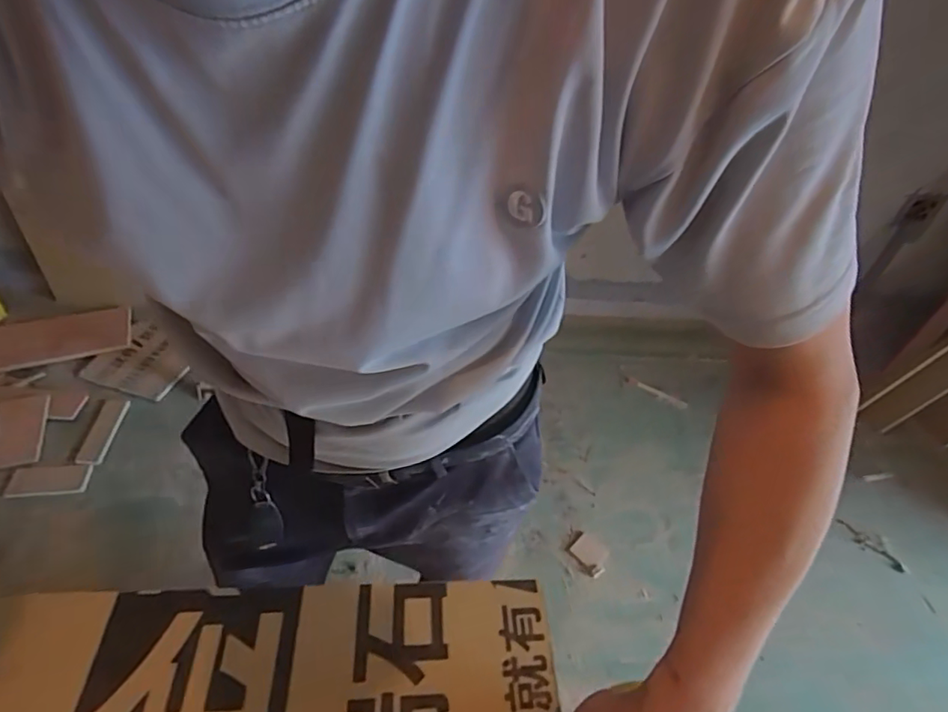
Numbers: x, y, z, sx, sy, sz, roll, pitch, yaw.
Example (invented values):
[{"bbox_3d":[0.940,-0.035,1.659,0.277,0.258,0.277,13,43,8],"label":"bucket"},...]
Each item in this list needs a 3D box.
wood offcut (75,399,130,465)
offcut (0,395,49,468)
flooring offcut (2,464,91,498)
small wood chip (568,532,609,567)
[{"bbox_3d":[-1.015,0.205,1.493,0.066,0.011,0.209,3,45,-6],"label":"wood offcut"},{"bbox_3d":[-1.201,0.195,1.438,0.108,0.010,0.224,3,48,-31],"label":"offcut"},{"bbox_3d":[-1.070,0.310,1.373,0.164,0.019,0.083,-3,46,-12],"label":"flooring offcut"},{"bbox_3d":[0.290,0.491,1.374,0.083,0.008,0.066,38,52,26],"label":"small wood chip"}]

